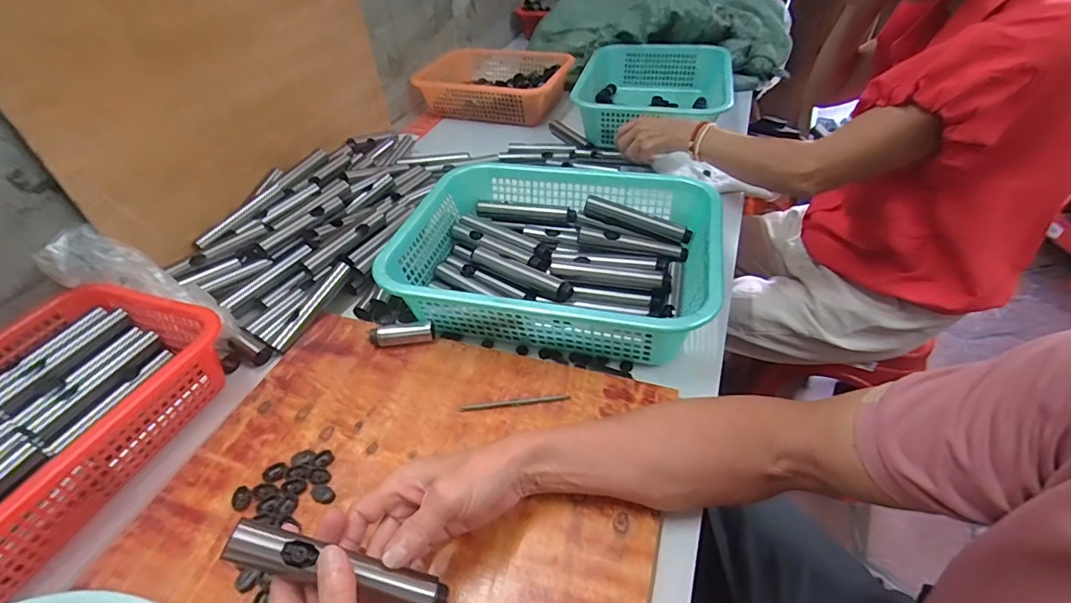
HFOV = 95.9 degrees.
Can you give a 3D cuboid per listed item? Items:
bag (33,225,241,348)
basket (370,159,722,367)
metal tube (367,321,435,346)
[{"bbox_3d":[-0.461,-0.016,0.577,0.221,0.060,0.070,26,45,-5],"label":"bag"},{"bbox_3d":[0.024,-0.061,0.629,0.384,0.098,0.293,8,45,13],"label":"basket"},{"bbox_3d":[-0.163,0.039,0.589,0.079,0.027,0.022,-7,43,-2],"label":"metal tube"}]

